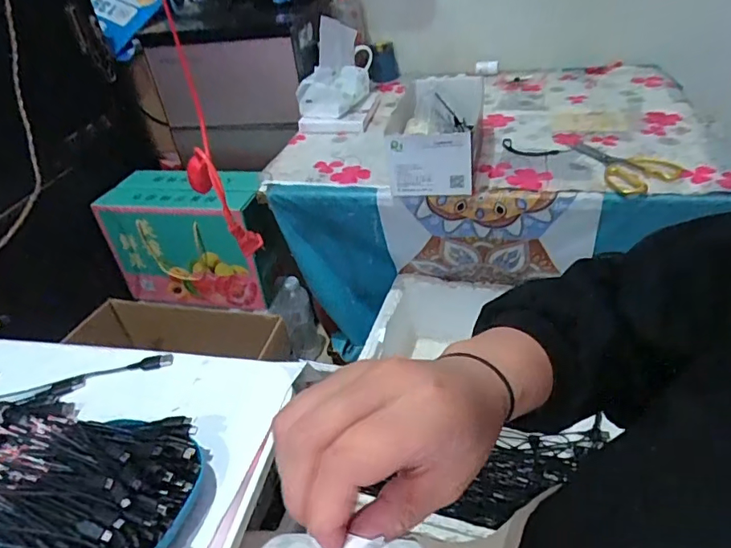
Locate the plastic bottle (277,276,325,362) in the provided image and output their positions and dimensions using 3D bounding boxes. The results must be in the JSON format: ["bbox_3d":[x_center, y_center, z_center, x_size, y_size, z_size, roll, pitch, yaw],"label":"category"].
[{"bbox_3d":[-0.148,0.112,1.202,0.061,0.200,0.070,17,43,29],"label":"plastic bottle"}]

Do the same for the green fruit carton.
[{"bbox_3d":[-0.357,-0.074,1.108,0.330,0.250,0.150,4,38,14],"label":"green fruit carton"}]

